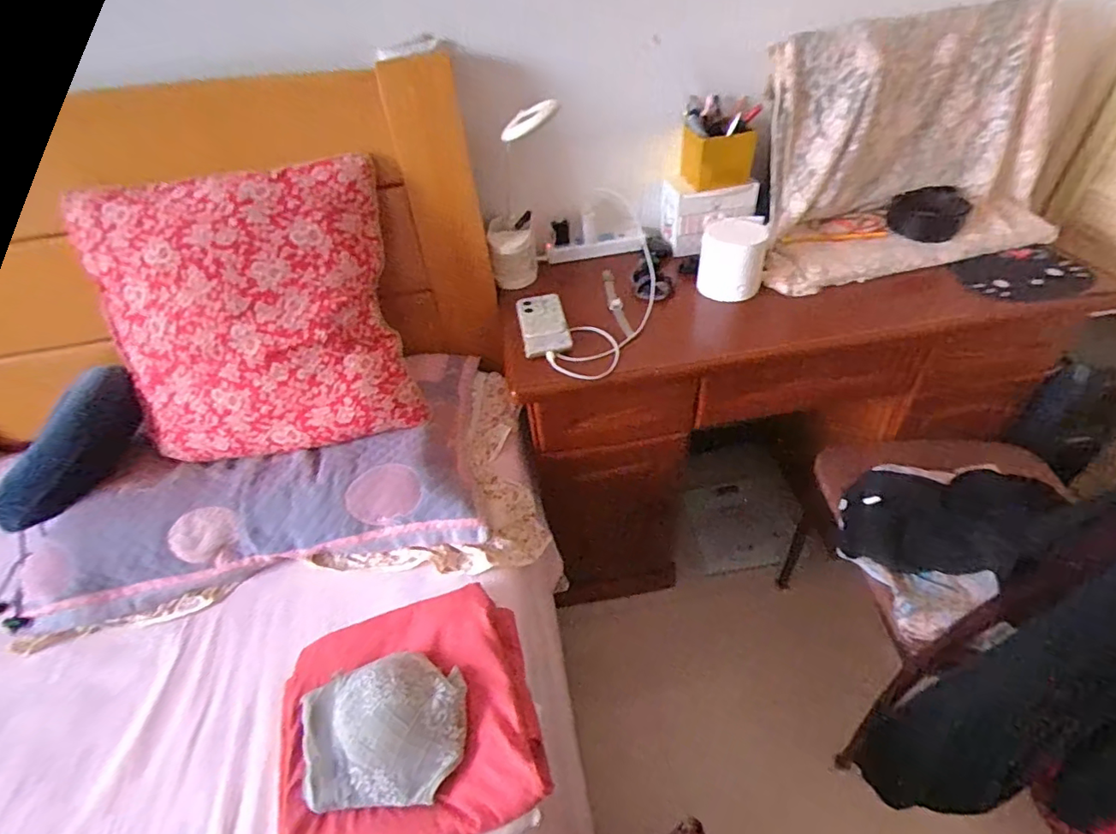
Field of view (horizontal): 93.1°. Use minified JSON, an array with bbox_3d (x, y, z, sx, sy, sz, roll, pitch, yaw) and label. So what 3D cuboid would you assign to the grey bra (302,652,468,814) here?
[{"bbox_3d":[-0.191,0.342,0.579,0.182,0.068,0.140,-5,45,2],"label":"grey bra"}]

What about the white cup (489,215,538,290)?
[{"bbox_3d":[-0.082,-0.306,1.006,0.090,0.109,0.106,-12,45,-4],"label":"white cup"}]

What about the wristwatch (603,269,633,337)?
[{"bbox_3d":[0.102,-0.213,0.952,0.030,0.018,0.229,-9,45,-1],"label":"wristwatch"}]

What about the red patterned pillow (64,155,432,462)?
[{"bbox_3d":[-0.475,-0.151,0.831,0.438,0.421,0.120,-12,12,-2],"label":"red patterned pillow"}]

